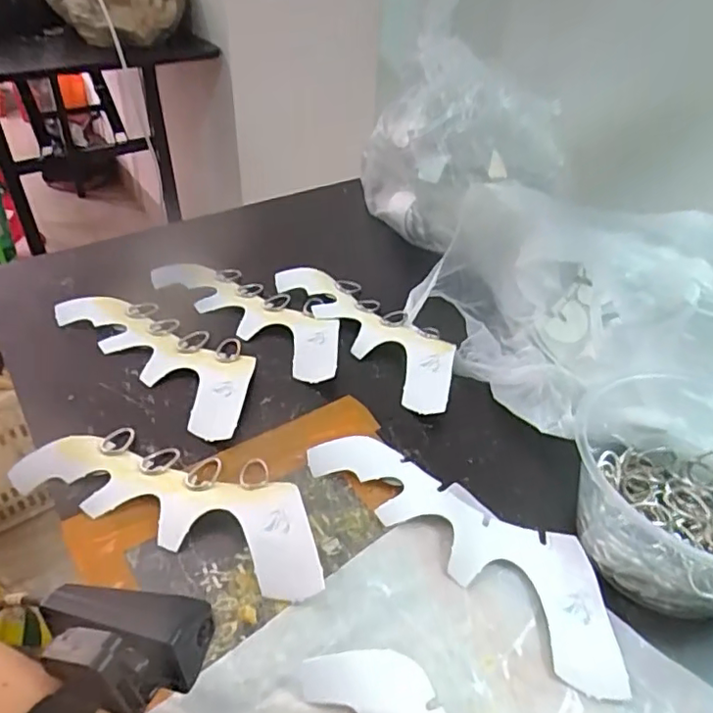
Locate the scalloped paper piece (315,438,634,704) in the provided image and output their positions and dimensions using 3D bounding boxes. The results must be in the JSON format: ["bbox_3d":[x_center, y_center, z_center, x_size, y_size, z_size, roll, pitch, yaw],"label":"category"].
[{"bbox_3d":[0.070,0.110,0.376,0.221,0.011,0.073,31,46,29],"label":"scalloped paper piece"}]

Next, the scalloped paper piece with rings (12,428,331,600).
[{"bbox_3d":[-0.113,0.083,0.380,0.217,0.024,0.069,18,41,16],"label":"scalloped paper piece with rings"}]

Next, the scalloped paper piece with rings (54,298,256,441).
[{"bbox_3d":[-0.154,-0.007,0.494,0.212,0.013,0.081,31,45,28],"label":"scalloped paper piece with rings"}]

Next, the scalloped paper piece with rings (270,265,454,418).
[{"bbox_3d":[0.016,-0.026,0.527,0.067,0.024,0.218,-23,47,-31],"label":"scalloped paper piece with rings"}]

